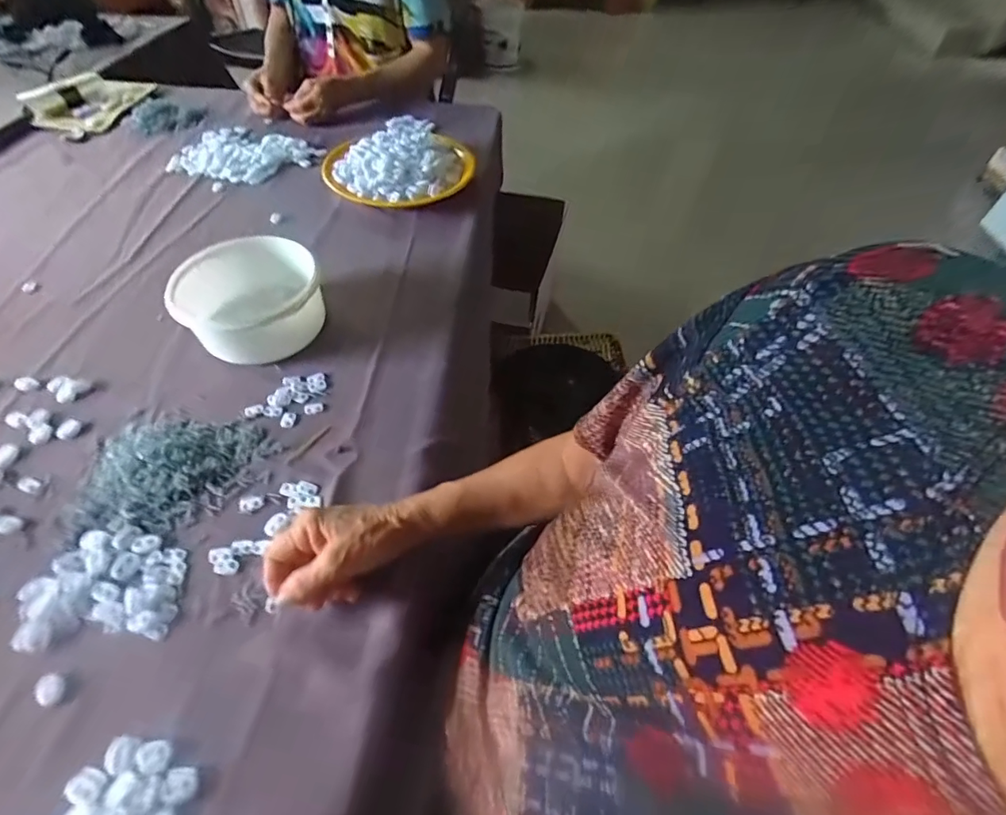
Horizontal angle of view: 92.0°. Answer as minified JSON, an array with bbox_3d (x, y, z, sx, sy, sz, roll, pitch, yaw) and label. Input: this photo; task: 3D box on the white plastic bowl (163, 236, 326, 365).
[{"bbox_3d":[-0.296,-0.124,0.581,0.154,0.083,0.138,-17,54,-16],"label":"white plastic bowl"}]

